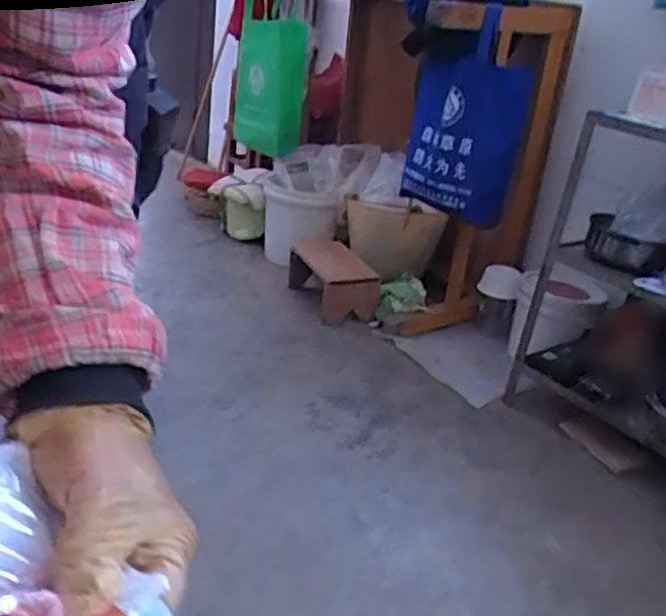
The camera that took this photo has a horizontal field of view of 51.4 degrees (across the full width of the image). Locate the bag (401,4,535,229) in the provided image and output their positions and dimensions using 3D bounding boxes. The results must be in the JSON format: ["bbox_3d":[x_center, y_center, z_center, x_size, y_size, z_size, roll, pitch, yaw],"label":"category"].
[{"bbox_3d":[0.336,-0.455,1.690,0.290,0.436,0.177,10,24,7],"label":"bag"}]

